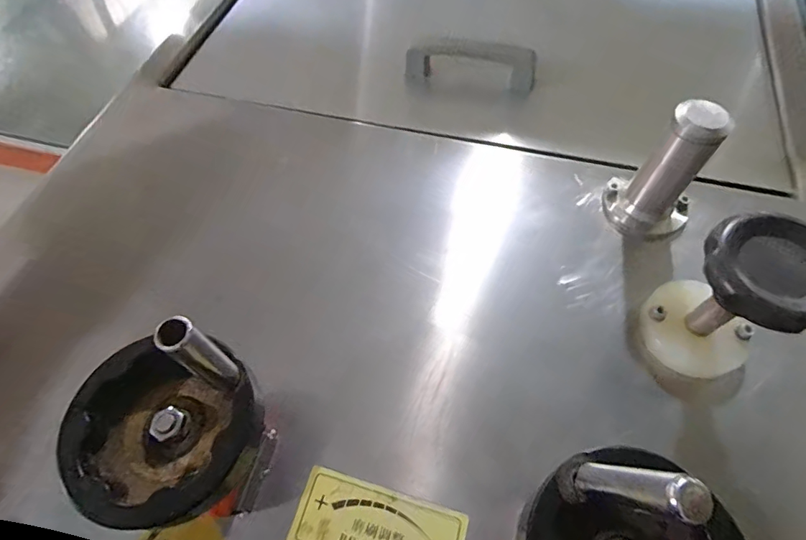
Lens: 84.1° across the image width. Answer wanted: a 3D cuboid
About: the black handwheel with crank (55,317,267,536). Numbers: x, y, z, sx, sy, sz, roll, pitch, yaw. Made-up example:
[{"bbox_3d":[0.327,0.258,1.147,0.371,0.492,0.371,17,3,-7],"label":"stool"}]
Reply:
[{"bbox_3d":[-0.128,0.071,0.212,0.090,0.088,0.084,-1,61,1],"label":"black handwheel with crank"}]

